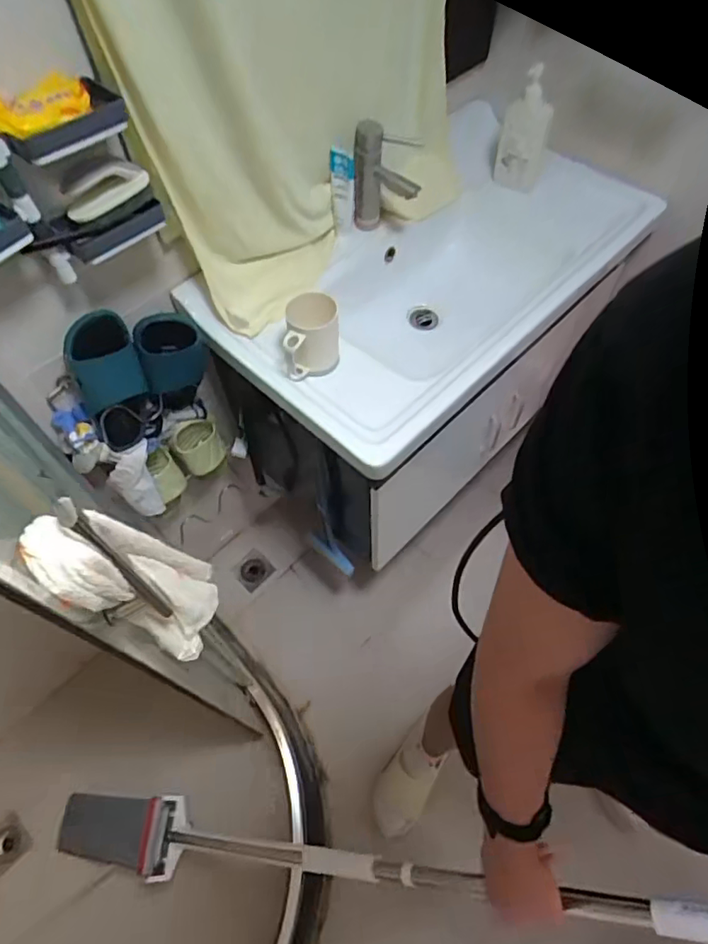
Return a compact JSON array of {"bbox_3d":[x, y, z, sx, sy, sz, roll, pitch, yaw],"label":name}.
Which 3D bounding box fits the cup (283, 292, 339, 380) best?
[{"bbox_3d":[-0.063,-0.211,0.852,0.079,0.112,0.075,-1,59,1],"label":"cup"}]

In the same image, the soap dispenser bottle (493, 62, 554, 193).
[{"bbox_3d":[0.310,-0.606,0.996,0.086,0.196,0.047,9,60,7],"label":"soap dispenser bottle"}]

